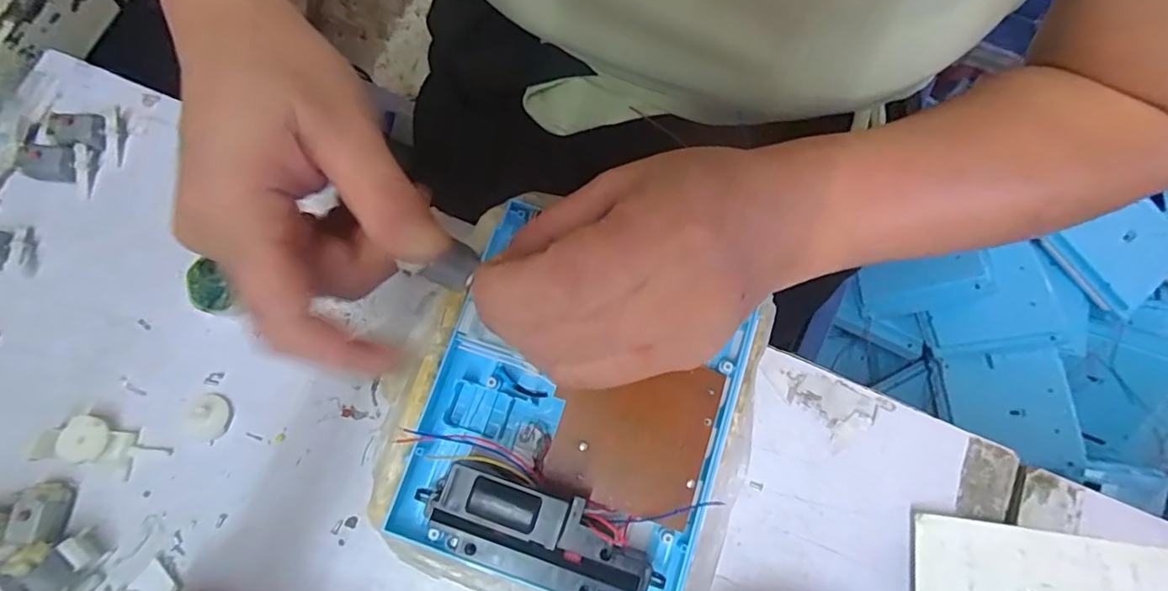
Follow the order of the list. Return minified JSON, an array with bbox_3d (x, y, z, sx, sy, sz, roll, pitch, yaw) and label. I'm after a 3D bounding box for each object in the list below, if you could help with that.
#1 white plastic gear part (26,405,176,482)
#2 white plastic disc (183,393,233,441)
[{"bbox_3d":[-0.245,0.076,0.286,0.060,0.009,0.026,14,76,3],"label":"white plastic gear part"},{"bbox_3d":[-0.196,0.063,0.294,0.023,0.005,0.023,0,76,-1],"label":"white plastic disc"}]

